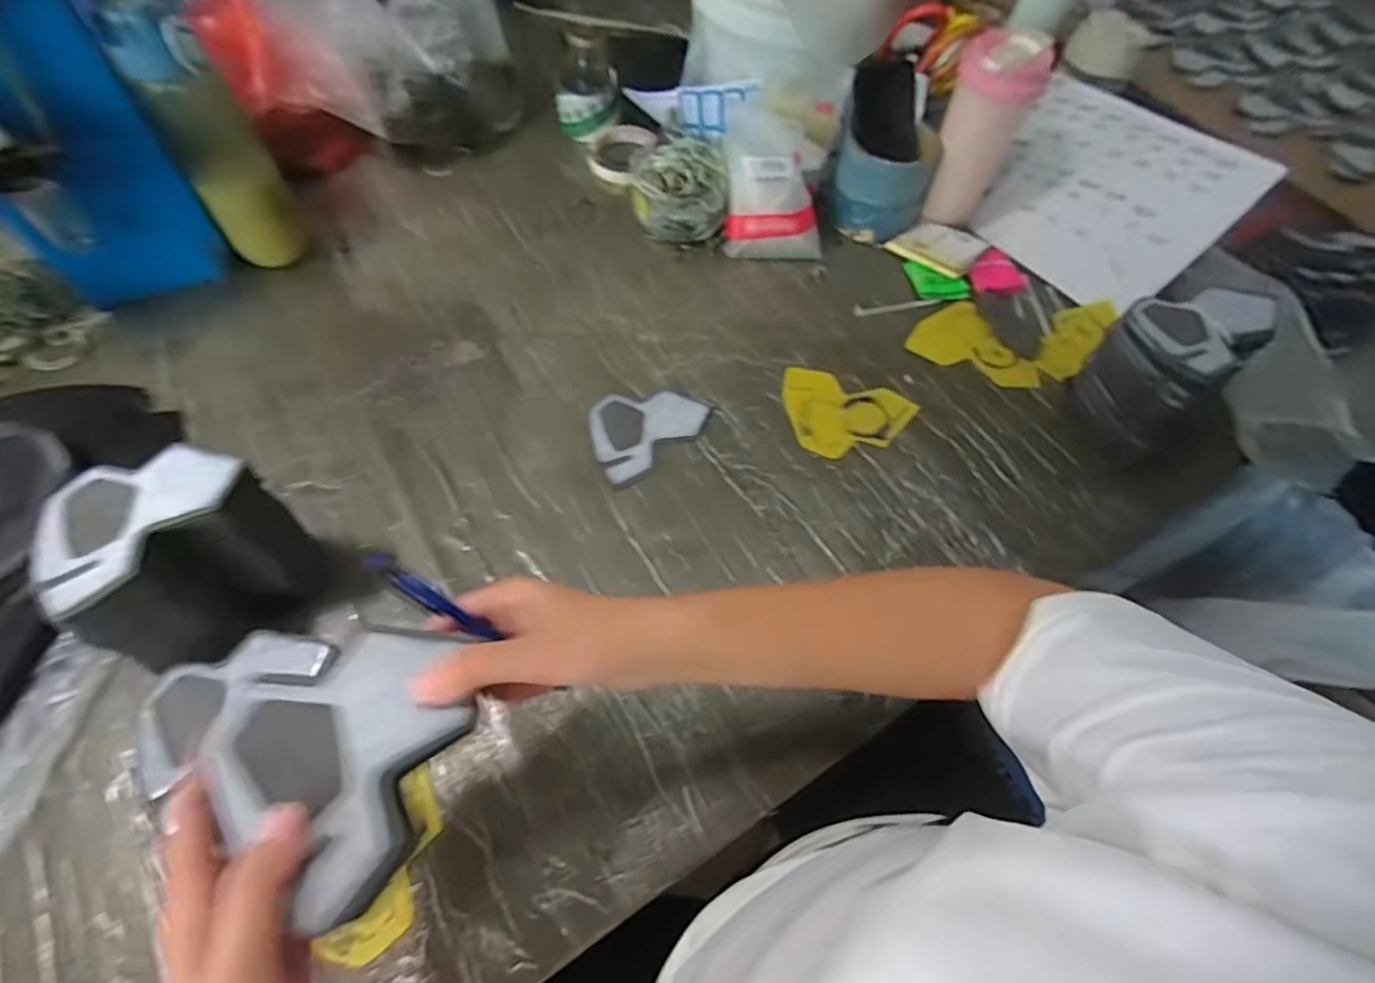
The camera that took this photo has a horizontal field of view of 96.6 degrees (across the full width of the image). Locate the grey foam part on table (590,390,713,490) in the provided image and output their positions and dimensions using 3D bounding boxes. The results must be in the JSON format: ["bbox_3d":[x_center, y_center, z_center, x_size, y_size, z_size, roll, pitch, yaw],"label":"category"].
[{"bbox_3d":[-0.037,-0.064,0.598,0.117,0.004,0.094,-24,63,-16],"label":"grey foam part on table"}]

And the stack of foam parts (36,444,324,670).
[{"bbox_3d":[-0.346,0.048,0.440,0.126,0.132,0.112,-40,69,-22],"label":"stack of foam parts"}]

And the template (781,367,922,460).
[{"bbox_3d":[0.157,-0.073,0.615,0.130,0.007,0.097,15,63,6],"label":"template"}]

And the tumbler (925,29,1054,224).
[{"bbox_3d":[0.323,-0.398,0.687,0.081,0.189,0.081,1,60,-2],"label":"tumbler"}]

